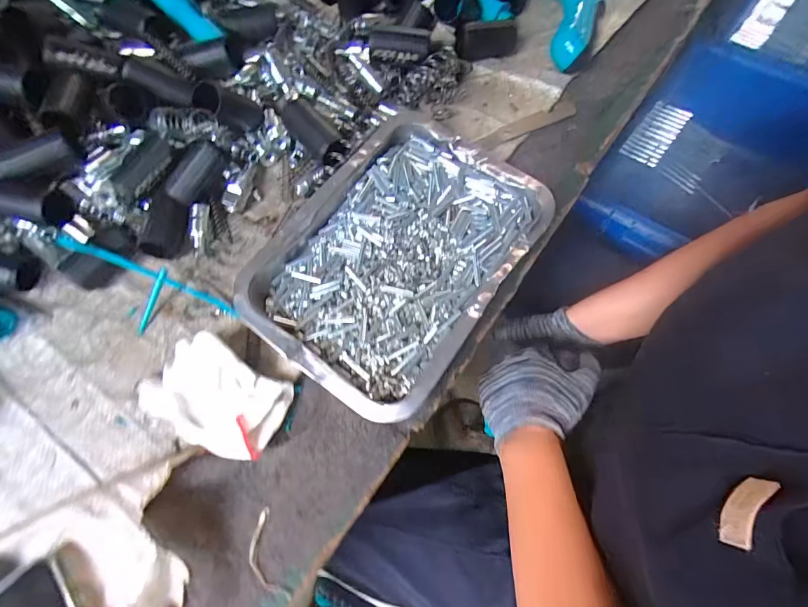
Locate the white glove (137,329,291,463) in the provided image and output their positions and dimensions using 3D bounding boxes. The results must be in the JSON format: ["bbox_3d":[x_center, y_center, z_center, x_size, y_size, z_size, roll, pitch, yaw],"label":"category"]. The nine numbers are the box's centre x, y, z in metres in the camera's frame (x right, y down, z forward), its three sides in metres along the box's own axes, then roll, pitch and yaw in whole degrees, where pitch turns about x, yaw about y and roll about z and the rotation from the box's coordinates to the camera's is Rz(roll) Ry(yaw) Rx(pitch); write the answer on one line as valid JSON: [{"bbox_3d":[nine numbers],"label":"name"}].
[{"bbox_3d":[-0.151,0.072,0.321,0.113,0.027,0.073,27,72,11],"label":"white glove"}]

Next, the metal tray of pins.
[{"bbox_3d":[-0.004,-0.046,0.360,0.188,0.032,0.254,34,74,13],"label":"metal tray of pins"}]

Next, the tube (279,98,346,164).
[{"bbox_3d":[-0.084,-0.165,0.389,0.069,0.026,0.031,45,76,2],"label":"tube"}]

